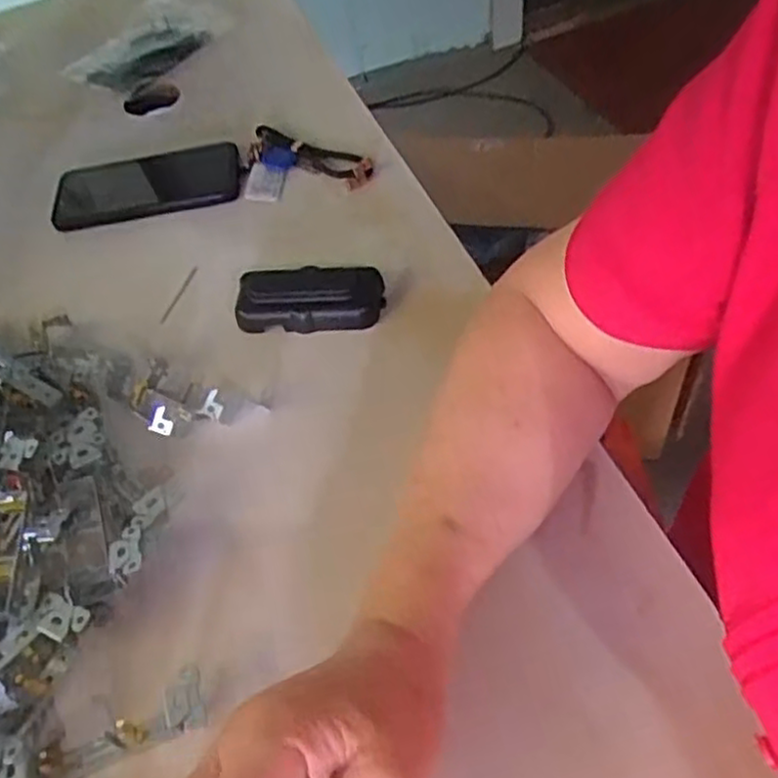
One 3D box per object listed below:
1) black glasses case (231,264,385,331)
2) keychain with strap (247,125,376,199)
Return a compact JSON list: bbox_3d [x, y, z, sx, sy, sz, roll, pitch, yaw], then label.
[{"bbox_3d":[-0.058,-0.067,0.531,0.105,0.026,0.046,0,52,8],"label":"black glasses case"},{"bbox_3d":[-0.075,-0.210,0.651,0.111,0.019,0.097,-9,52,1],"label":"keychain with strap"}]

